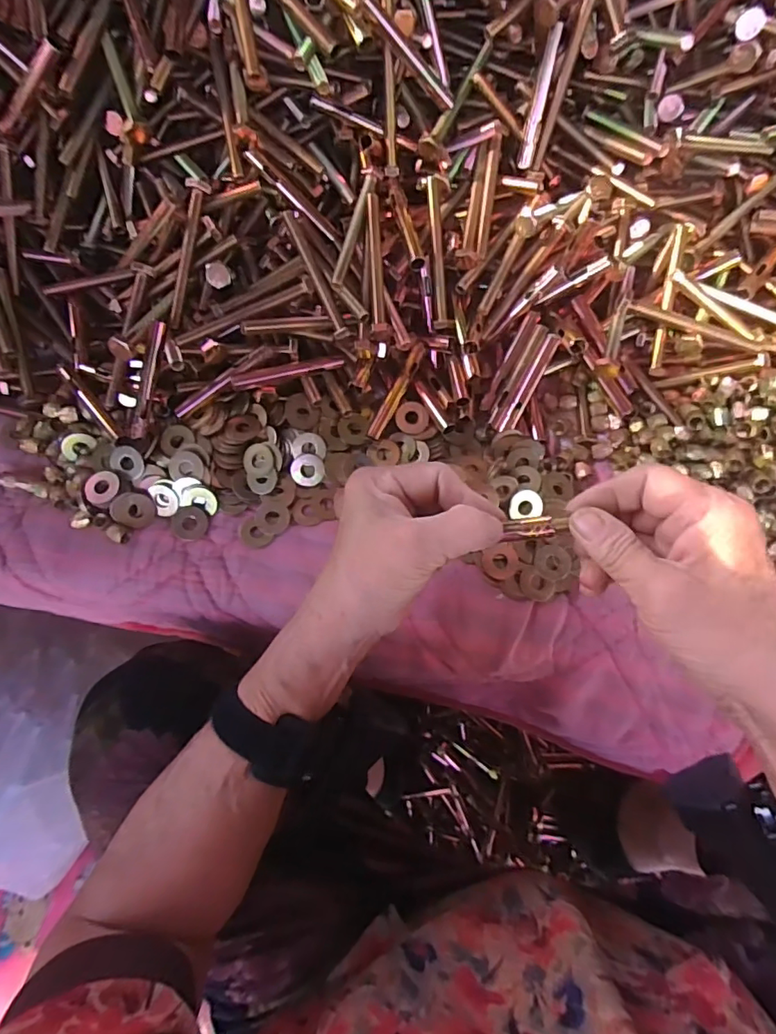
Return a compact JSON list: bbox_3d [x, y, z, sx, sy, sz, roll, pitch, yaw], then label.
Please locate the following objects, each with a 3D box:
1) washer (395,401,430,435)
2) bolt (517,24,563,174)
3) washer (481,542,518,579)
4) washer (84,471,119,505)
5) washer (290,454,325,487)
[{"bbox_3d":[0.018,-0.075,0.392,0.024,0.004,0.025,0,81,2],"label":"washer"},{"bbox_3d":[0.109,-0.299,0.375,0.010,0.081,0.007,14,38,5],"label":"bolt"},{"bbox_3d":[0.078,0.031,0.363,0.024,0.005,0.023,-1,73,4],"label":"washer"},{"bbox_3d":[-0.200,-0.021,0.364,0.022,0.004,0.024,6,74,1],"label":"washer"},{"bbox_3d":[-0.059,-0.034,0.385,0.024,0.004,0.023,2,98,-14],"label":"washer"}]

